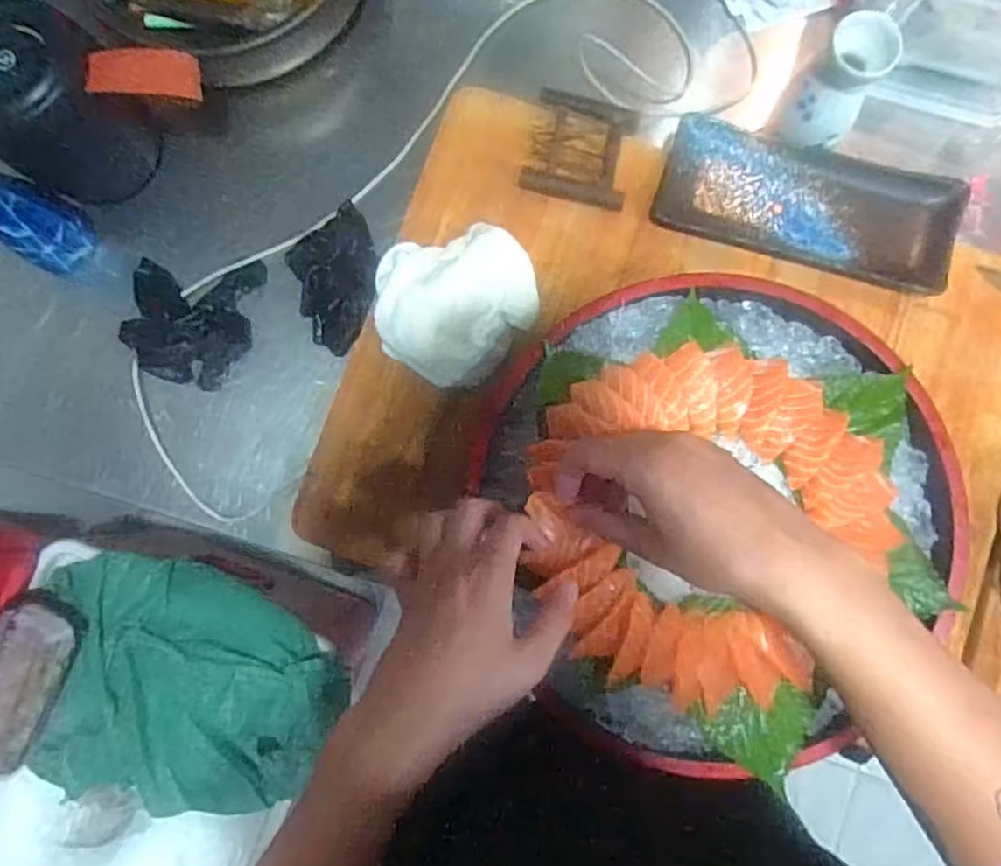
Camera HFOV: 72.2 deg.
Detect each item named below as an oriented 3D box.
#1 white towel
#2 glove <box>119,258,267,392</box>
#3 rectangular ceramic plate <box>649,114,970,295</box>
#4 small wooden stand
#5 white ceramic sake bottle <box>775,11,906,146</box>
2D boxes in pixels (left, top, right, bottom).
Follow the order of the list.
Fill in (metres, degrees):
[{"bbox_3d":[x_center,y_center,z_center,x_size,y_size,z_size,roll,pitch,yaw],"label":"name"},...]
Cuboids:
[{"bbox_3d":[-0.032,-0.096,0.500,0.117,0.041,0.110,-11,83,0],"label":"white towel"},{"bbox_3d":[-0.255,-0.095,0.558,0.100,0.024,0.105,11,84,2],"label":"glove"},{"bbox_3d":[0.230,-0.170,0.514,0.219,0.024,0.088,16,84,3],"label":"rectangular ceramic plate"},{"bbox_3d":[0.062,-0.220,0.532,0.078,0.015,0.078,14,84,3],"label":"small wooden stand"},{"bbox_3d":[0.235,-0.242,0.479,0.050,0.078,0.055,0,83,1],"label":"white ceramic sake bottle"}]

